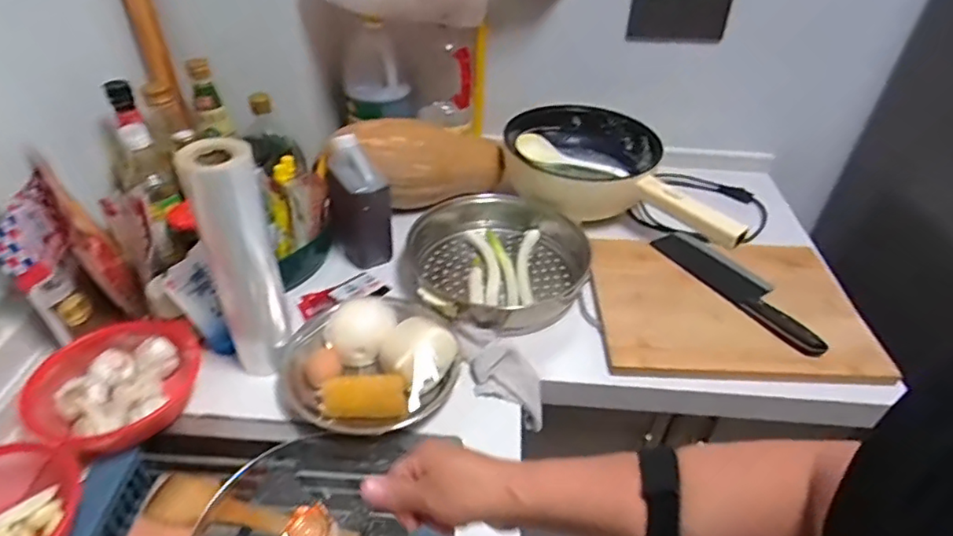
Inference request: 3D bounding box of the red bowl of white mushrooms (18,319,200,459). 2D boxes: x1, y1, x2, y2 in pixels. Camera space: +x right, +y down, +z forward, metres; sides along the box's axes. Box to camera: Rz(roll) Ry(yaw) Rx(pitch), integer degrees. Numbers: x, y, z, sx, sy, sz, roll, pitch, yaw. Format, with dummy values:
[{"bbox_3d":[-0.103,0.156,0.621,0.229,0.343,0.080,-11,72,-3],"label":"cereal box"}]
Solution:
[{"bbox_3d":[-0.416,0.133,0.681,0.143,0.055,0.175,20,43,21],"label":"red bowl of white mushrooms"}]

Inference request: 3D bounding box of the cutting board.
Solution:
[{"bbox_3d":[0.369,0.054,0.844,0.378,0.035,0.263,3,39,1],"label":"cutting board"}]

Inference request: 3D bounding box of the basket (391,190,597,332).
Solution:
[{"bbox_3d":[0.026,-0.012,0.885,0.271,0.089,0.283,1,39,-1],"label":"basket"}]

